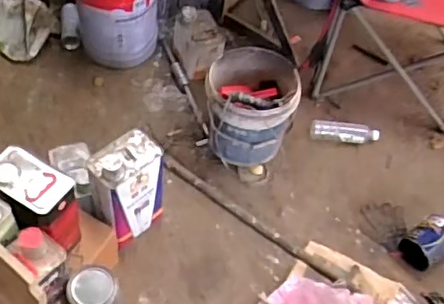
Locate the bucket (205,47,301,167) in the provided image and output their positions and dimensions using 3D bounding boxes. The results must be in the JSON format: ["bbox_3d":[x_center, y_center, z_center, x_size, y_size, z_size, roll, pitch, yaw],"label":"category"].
[{"bbox_3d":[0.077,-0.119,1.614,0.243,0.243,0.255,8,54,0],"label":"bucket"}]

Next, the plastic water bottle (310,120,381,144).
[{"bbox_3d":[0.370,-0.065,1.719,0.203,0.053,0.062,11,54,3],"label":"plastic water bottle"}]

